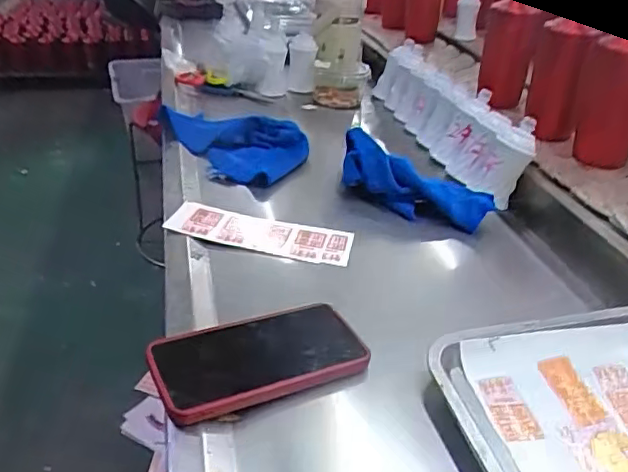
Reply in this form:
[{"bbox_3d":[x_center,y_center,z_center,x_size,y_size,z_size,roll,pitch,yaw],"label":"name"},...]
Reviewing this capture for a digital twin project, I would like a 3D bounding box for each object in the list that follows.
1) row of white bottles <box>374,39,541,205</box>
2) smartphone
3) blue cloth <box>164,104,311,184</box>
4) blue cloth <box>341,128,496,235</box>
[{"bbox_3d":[0.211,-0.204,0.971,0.084,0.110,0.482,-1,32,-11],"label":"row of white bottles"},{"bbox_3d":[-0.043,0.096,0.466,0.165,0.016,0.082,-13,35,-24],"label":"smartphone"},{"bbox_3d":[-0.114,-0.140,0.857,0.148,0.046,0.234,-20,38,-33],"label":"blue cloth"},{"bbox_3d":[0.124,-0.073,0.762,0.221,0.060,0.080,19,35,24],"label":"blue cloth"}]

